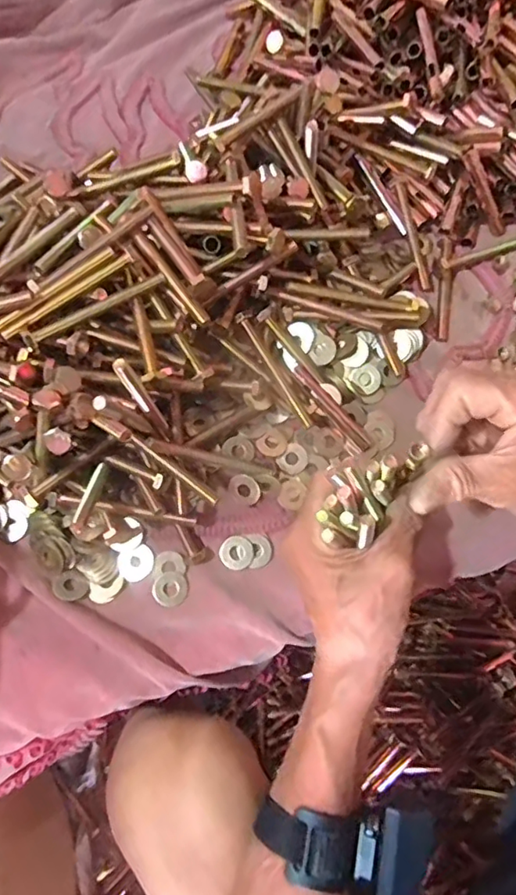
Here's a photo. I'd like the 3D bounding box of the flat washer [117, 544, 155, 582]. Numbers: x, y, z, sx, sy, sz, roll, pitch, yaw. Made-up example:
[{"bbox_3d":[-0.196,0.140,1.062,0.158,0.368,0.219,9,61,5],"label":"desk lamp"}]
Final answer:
[{"bbox_3d":[-0.089,0.086,0.406,0.026,0.004,0.023,-23,73,-8],"label":"flat washer"}]

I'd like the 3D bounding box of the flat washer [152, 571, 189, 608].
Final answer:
[{"bbox_3d":[-0.064,0.104,0.402,0.025,0.004,0.025,0,71,-1],"label":"flat washer"}]

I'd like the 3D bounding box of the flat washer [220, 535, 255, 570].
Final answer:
[{"bbox_3d":[-0.016,0.079,0.411,0.025,0.004,0.024,0,71,-1],"label":"flat washer"}]

